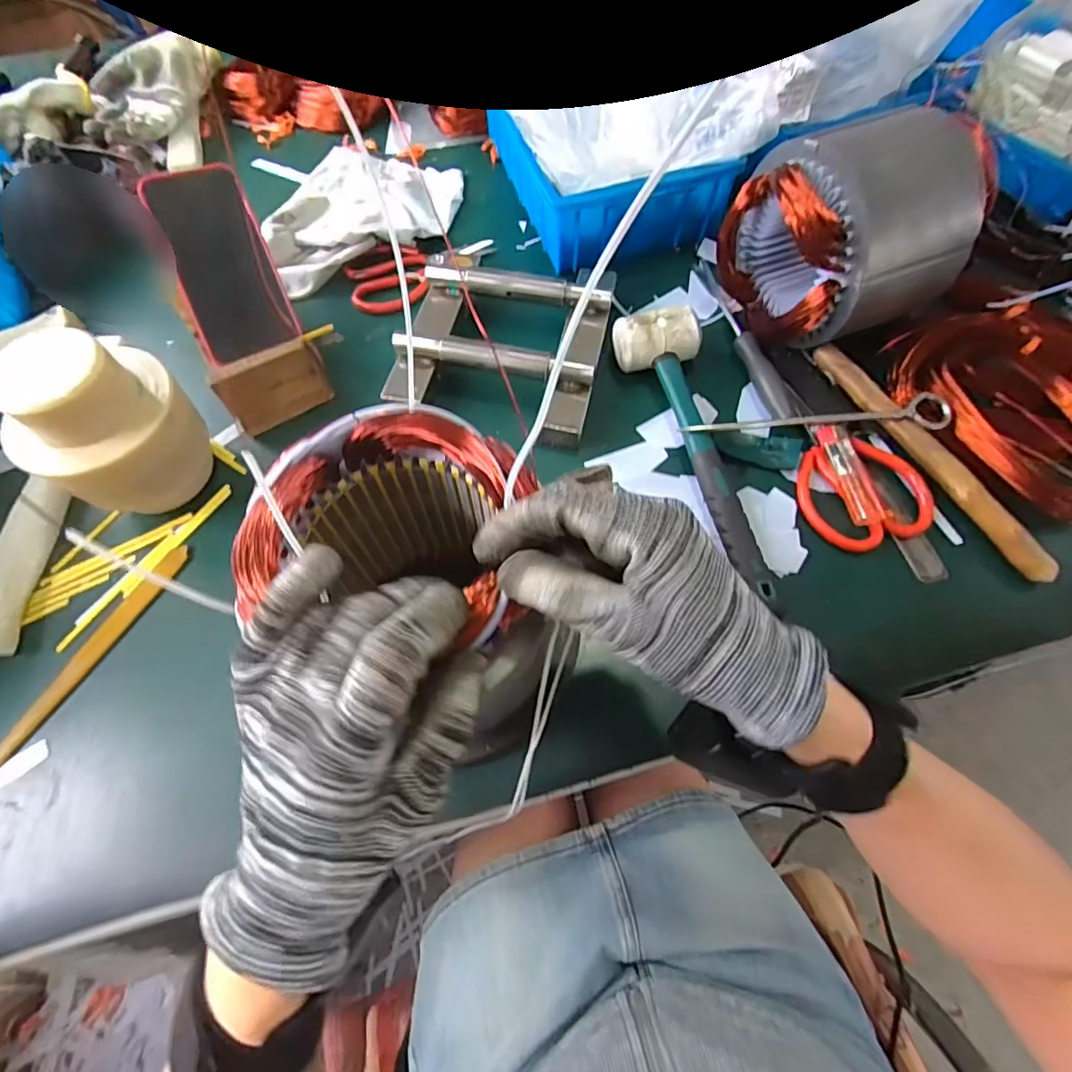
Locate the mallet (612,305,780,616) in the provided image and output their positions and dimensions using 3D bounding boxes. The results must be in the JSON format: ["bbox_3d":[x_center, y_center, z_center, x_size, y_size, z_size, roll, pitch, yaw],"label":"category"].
[{"bbox_3d":[0.144,-0.073,0.430,0.070,0.051,0.280,-18,64,-8],"label":"mallet"}]

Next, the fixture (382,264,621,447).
[{"bbox_3d":[-0.029,-0.185,0.491,0.177,0.045,0.191,10,64,6],"label":"fixture"}]

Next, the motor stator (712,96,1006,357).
[{"bbox_3d":[0.256,-0.246,0.441,0.147,0.141,0.134,-18,64,-8],"label":"motor stator"}]

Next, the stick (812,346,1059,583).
[{"bbox_3d":[0.315,-0.069,0.432,0.022,0.020,0.243,-28,66,-12],"label":"stick"}]

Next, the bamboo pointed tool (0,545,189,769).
[{"bbox_3d":[-0.330,0.093,0.383,0.021,0.005,0.207,24,66,13],"label":"bamboo pointed tool"}]

